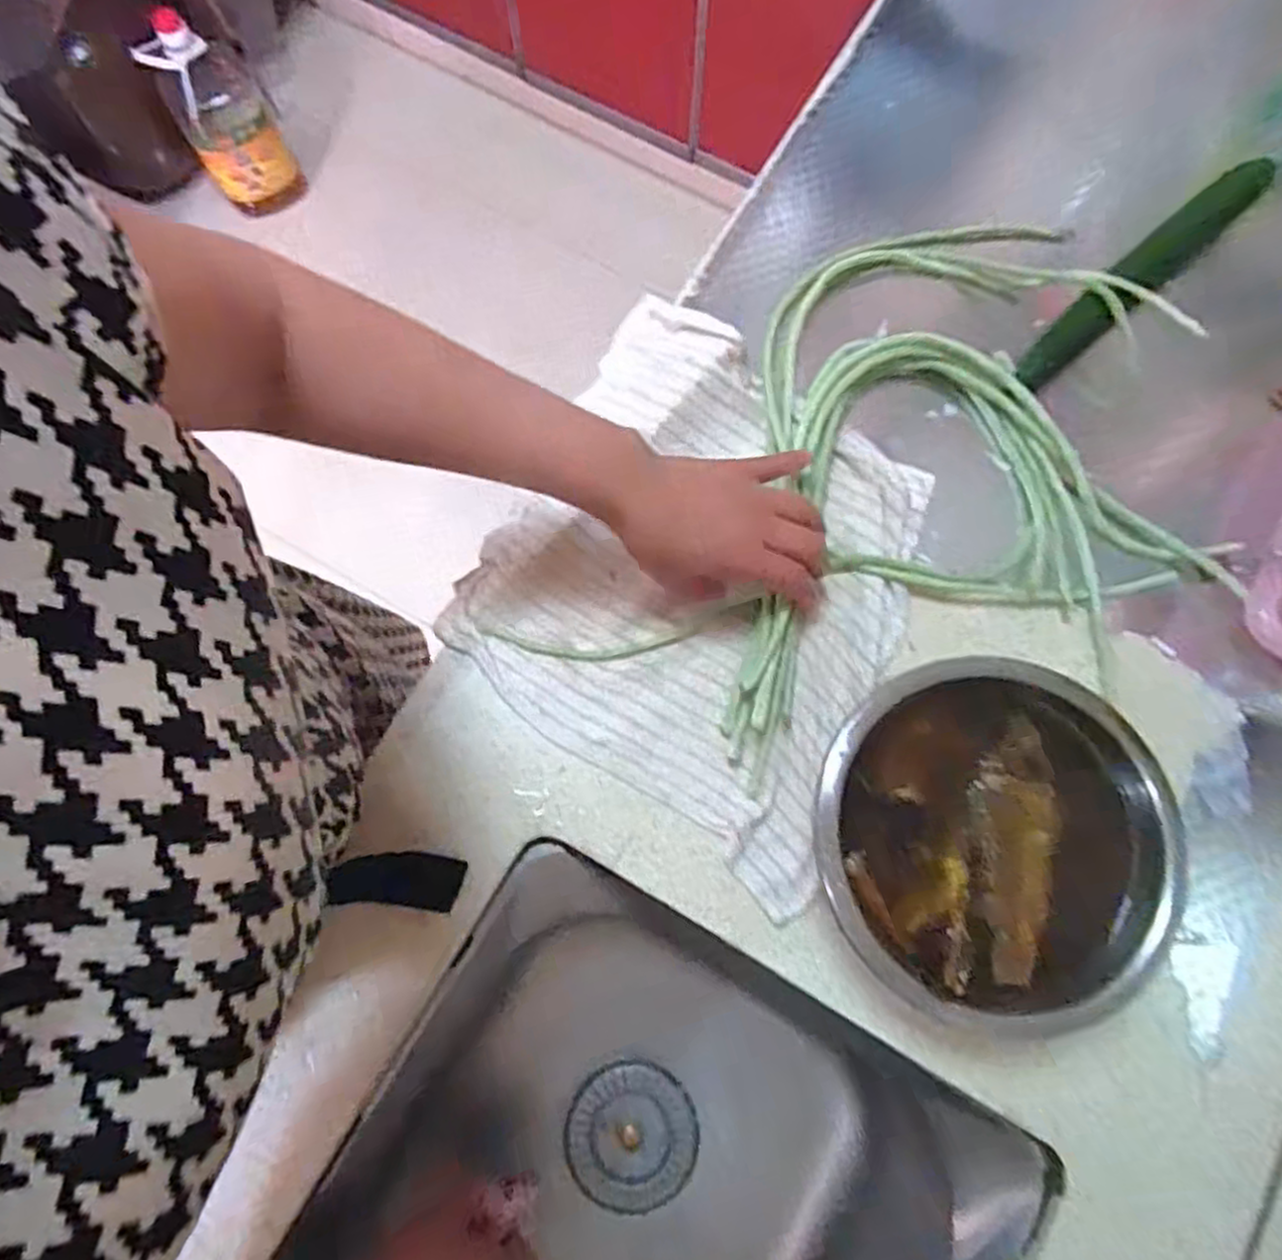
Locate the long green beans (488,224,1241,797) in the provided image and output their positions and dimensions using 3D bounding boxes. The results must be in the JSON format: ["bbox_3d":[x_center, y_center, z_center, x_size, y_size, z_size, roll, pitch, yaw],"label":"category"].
[{"bbox_3d":[0.193,-0.078,0.498,0.336,0.041,0.458,40,81,8],"label":"long green beans"}]

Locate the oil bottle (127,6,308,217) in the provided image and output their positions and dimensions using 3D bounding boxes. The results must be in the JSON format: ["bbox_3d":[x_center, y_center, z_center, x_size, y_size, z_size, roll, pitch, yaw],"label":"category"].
[{"bbox_3d":[-0.743,-0.915,1.306,0.151,0.285,0.149,-29,79,-6],"label":"oil bottle"}]

